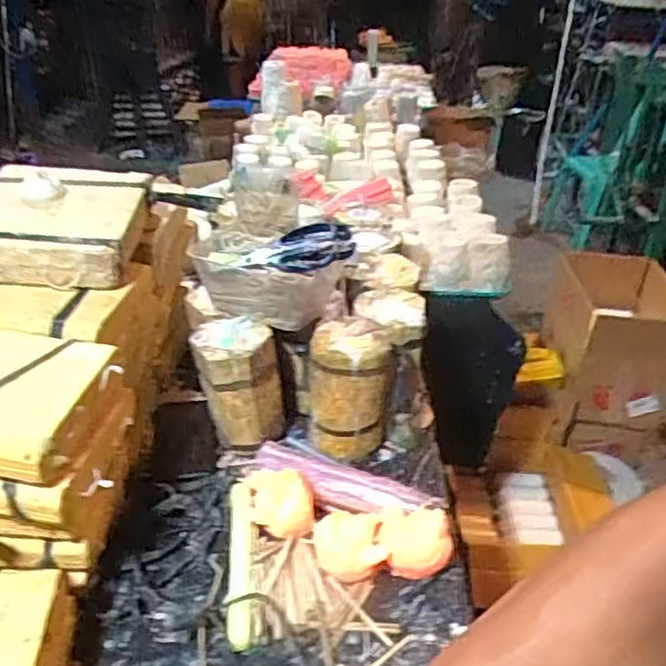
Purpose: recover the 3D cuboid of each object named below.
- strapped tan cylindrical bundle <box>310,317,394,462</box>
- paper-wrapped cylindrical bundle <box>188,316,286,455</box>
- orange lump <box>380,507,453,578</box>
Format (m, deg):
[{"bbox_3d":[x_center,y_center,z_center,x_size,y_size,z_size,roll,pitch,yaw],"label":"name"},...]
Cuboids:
[{"bbox_3d":[0.022,0.066,0.824,0.097,0.148,0.086,4,32,3],"label":"strapped tan cylindrical bundle"},{"bbox_3d":[-0.113,0.063,0.822,0.104,0.144,0.081,-4,32,-10],"label":"paper-wrapped cylindrical bundle"},{"bbox_3d":[0.083,0.215,0.696,0.072,0.059,0.065,1,32,-2],"label":"orange lump"}]

